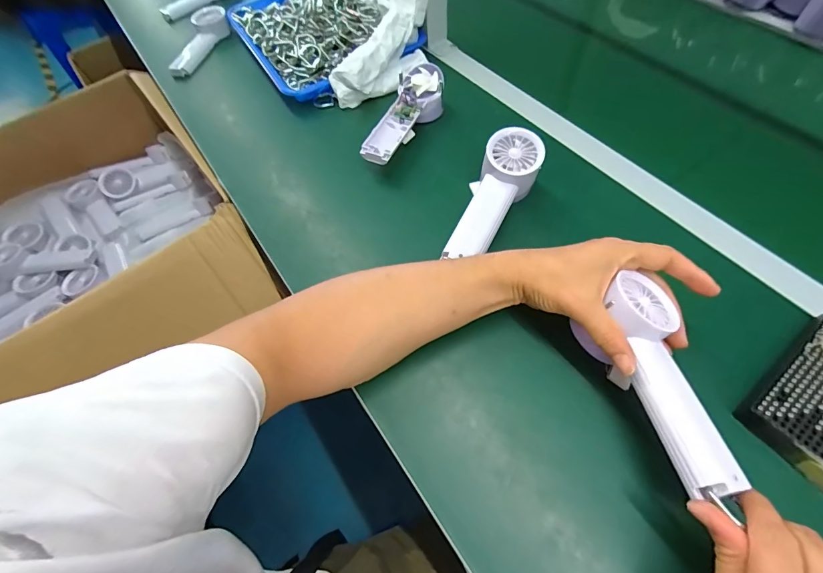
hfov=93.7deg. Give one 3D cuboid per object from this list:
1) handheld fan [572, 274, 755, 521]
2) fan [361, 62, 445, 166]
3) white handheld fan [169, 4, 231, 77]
[{"bbox_3d":[0.189,0.073,0.301,0.070,0.047,0.170,-7,59,1],"label":"handheld fan"},{"bbox_3d":[-0.004,-0.226,0.525,0.063,0.054,0.178,16,62,14],"label":"fan"},{"bbox_3d":[-0.375,-0.439,0.689,0.068,0.036,0.169,5,60,7],"label":"white handheld fan"}]

